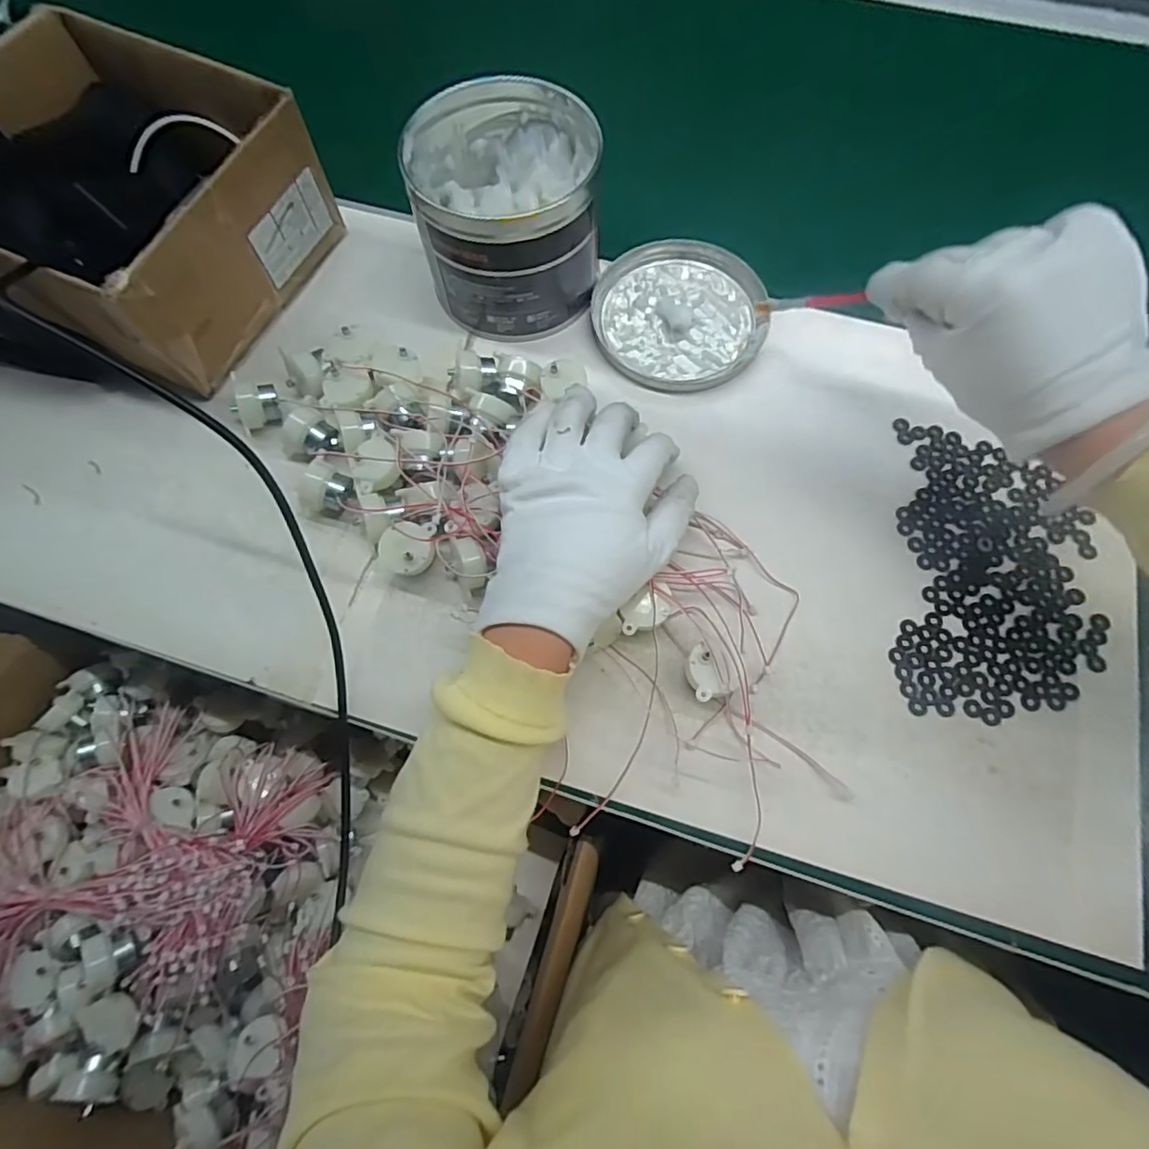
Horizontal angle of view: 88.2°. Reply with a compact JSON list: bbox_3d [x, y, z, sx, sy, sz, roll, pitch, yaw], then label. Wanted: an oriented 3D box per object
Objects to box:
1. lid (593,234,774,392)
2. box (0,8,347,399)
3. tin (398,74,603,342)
[{"bbox_3d":[0.079,-0.201,0.451,0.125,0.011,0.135,0,70,1],"label":"lid"},{"bbox_3d":[-0.320,-0.250,0.421,0.209,0.117,0.212,22,72,9],"label":"box"},{"bbox_3d":[-0.047,-0.256,0.422,0.126,0.107,0.130,0,70,1],"label":"tin"}]

